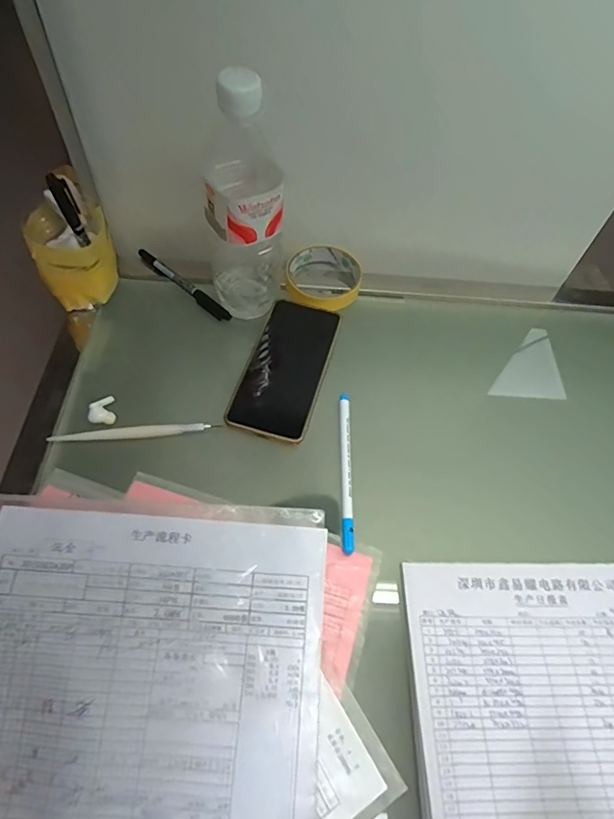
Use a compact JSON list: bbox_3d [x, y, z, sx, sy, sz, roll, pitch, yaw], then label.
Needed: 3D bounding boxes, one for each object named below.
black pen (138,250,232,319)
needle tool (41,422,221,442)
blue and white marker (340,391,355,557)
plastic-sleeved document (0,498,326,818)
[{"bbox_3d":[-0.136,-0.139,0.540,0.138,0.010,0.016,37,63,16],"label":"black pen"},{"bbox_3d":[-0.154,0.020,0.441,0.144,0.009,0.011,-3,59,-7],"label":"needle tool"},{"bbox_3d":[0.035,0.050,0.432,0.012,0.006,0.148,3,59,-3],"label":"blue and white marker"},{"bbox_3d":[-0.102,0.201,0.261,0.210,0.031,0.290,4,60,-2],"label":"plastic-sleeved document"}]

